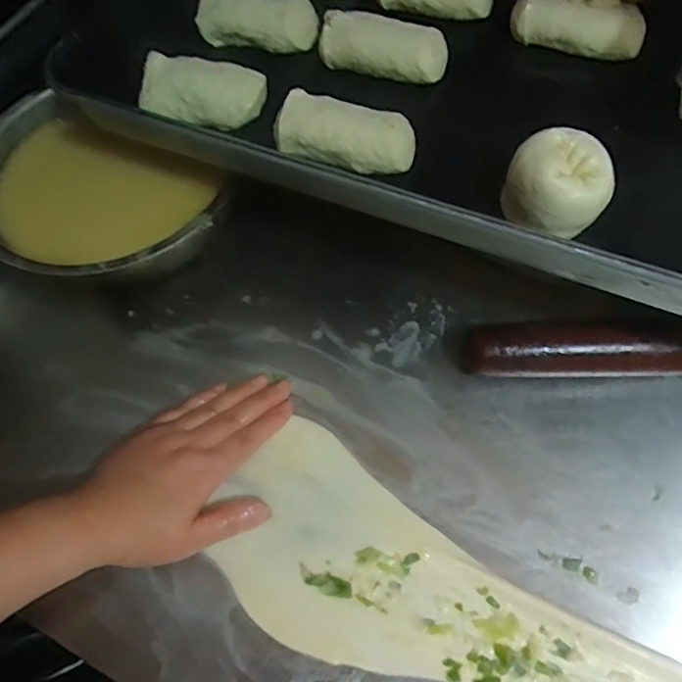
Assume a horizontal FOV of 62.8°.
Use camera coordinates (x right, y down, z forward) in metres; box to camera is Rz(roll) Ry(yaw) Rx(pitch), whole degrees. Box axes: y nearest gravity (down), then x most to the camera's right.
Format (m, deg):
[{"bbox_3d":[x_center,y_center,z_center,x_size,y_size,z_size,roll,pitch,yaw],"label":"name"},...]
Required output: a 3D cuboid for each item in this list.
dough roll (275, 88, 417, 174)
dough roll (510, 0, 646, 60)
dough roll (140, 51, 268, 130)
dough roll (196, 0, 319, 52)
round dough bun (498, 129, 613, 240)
[{"bbox_3d":[0.003,-0.138,0.368,0.089,0.034,0.043,9,64,8],"label":"dough roll"},{"bbox_3d":[0.174,-0.231,0.404,0.093,0.035,0.031,9,64,9],"label":"dough roll"},{"bbox_3d":[-0.100,-0.177,0.402,0.086,0.029,0.044,9,64,9],"label":"dough roll"},{"bbox_3d":[-0.067,-0.251,0.432,0.095,0.036,0.032,14,65,11],"label":"dough roll"},{"bbox_3d":[0.128,-0.093,0.330,0.058,0.039,0.051,34,70,19],"label":"round dough bun"}]

